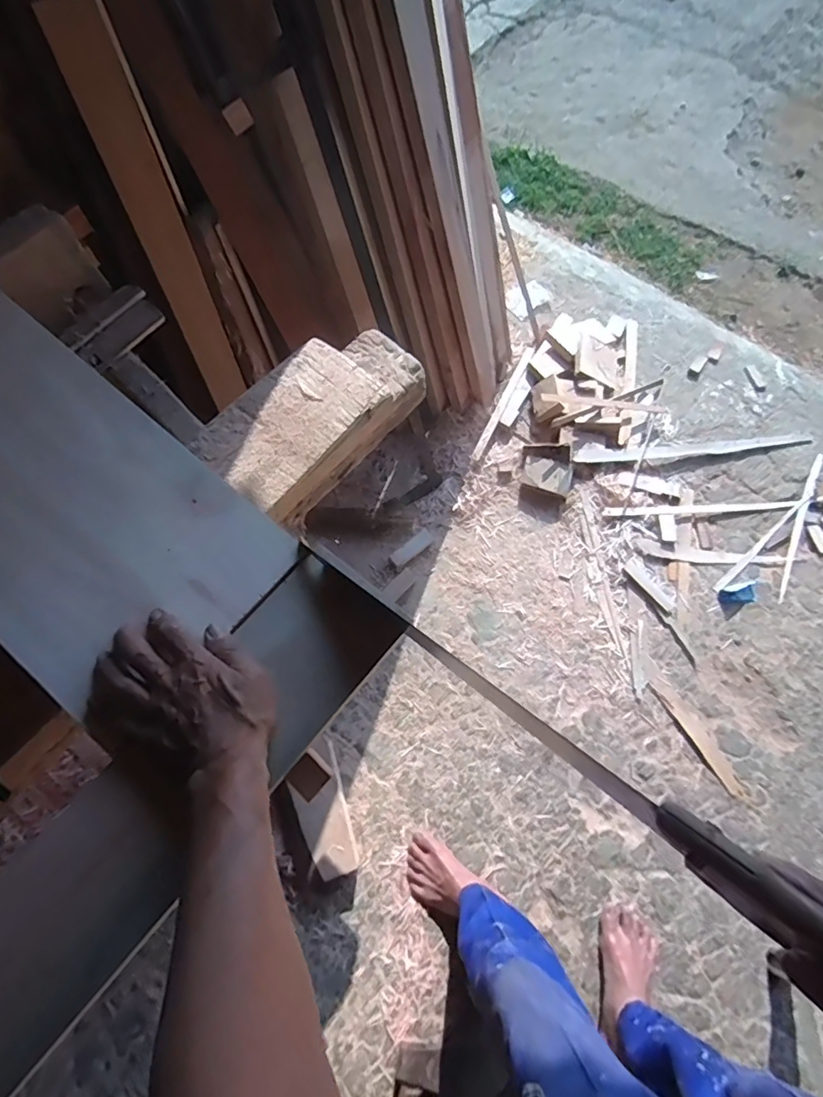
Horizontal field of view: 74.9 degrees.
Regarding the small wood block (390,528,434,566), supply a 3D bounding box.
[{"bbox_3d":[0.002,-0.002,1.316,0.122,0.007,0.041,-38,84,-23],"label":"small wood block"}]

